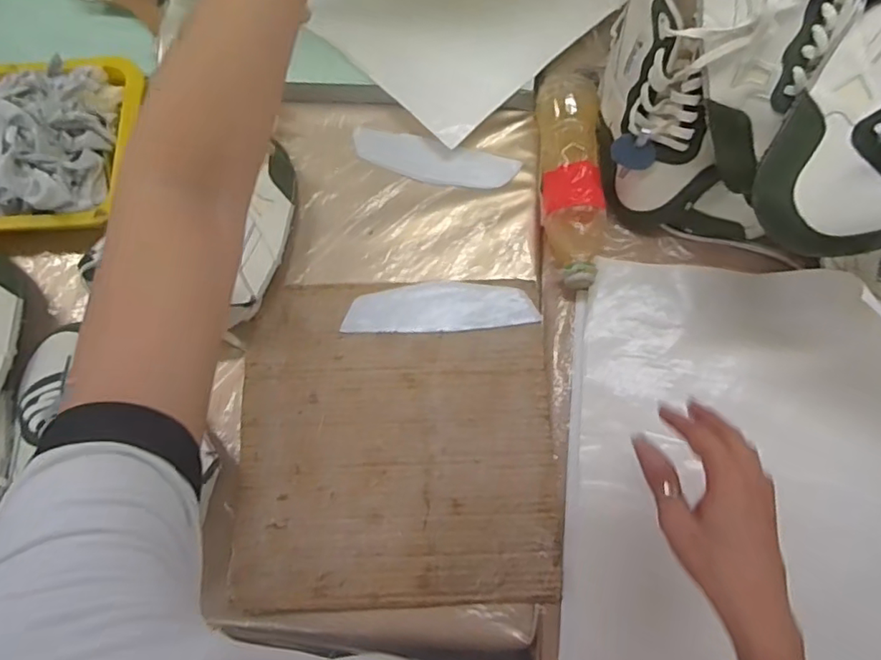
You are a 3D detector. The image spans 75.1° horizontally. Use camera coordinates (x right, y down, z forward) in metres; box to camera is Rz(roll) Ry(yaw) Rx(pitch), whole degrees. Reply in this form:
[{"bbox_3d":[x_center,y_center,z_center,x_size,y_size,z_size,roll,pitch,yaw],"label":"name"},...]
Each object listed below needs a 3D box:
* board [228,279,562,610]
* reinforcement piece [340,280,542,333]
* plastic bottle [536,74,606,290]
[{"bbox_3d":[-0.039,0.090,0.512,0.272,0.009,0.278,-2,71,1],"label":"board"},{"bbox_3d":[0.000,-0.023,0.552,0.178,0.006,0.051,-2,71,1],"label":"reinforcement piece"},{"bbox_3d":[0.131,-0.148,0.565,0.057,0.060,0.215,-2,71,1],"label":"plastic bottle"}]

